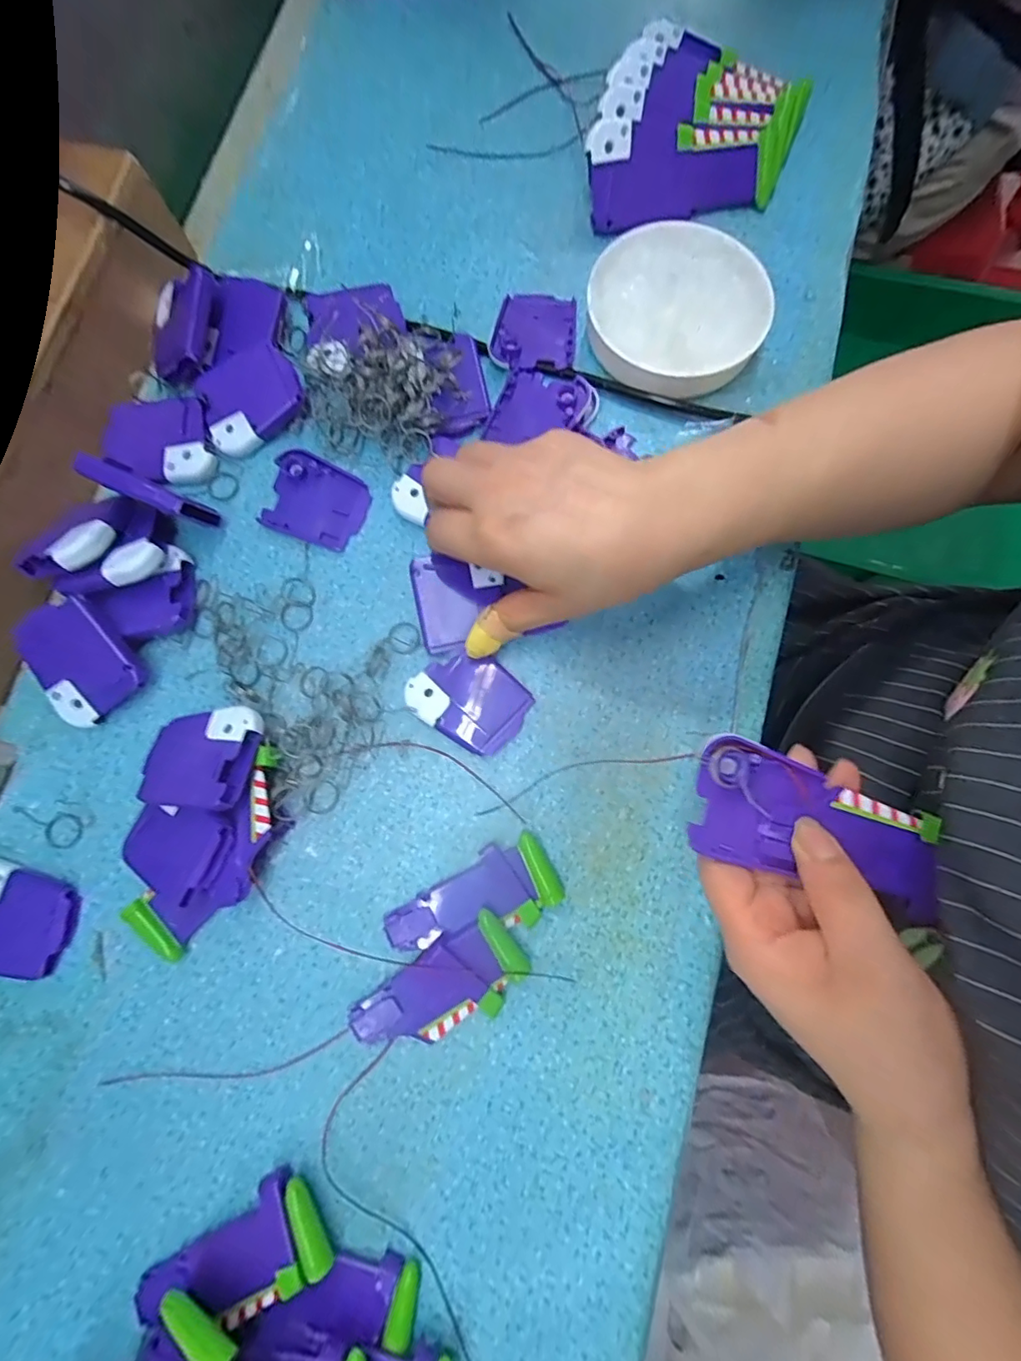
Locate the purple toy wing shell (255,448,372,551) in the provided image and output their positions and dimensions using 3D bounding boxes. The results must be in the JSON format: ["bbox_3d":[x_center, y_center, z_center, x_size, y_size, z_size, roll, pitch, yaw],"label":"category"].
[{"bbox_3d":[-0.117,-0.109,0.316,0.059,0.007,0.050,18,81,4],"label":"purple toy wing shell"}]

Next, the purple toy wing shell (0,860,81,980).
[{"bbox_3d":[-0.259,0.124,0.270,0.061,0.014,0.050,13,80,3],"label":"purple toy wing shell"}]

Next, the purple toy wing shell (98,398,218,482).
[{"bbox_3d":[-0.212,-0.147,0.320,0.059,0.018,0.050,-4,80,0],"label":"purple toy wing shell"}]

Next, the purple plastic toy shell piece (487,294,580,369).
[{"bbox_3d":[0.015,-0.222,0.330,0.051,0.009,0.060,4,80,1],"label":"purple plastic toy shell piece"}]

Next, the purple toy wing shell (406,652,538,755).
[{"bbox_3d":[-0.023,0.010,0.292,0.063,0.009,0.047,32,82,6],"label":"purple toy wing shell"}]

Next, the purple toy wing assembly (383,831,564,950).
[{"bbox_3d":[-0.020,0.116,0.272,0.089,0.011,0.040,-28,81,-4],"label":"purple toy wing assembly"}]

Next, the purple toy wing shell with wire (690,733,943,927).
[{"bbox_3d":[0.134,0.066,0.230,0.114,0.008,0.050,22,81,0],"label":"purple toy wing shell with wire"}]

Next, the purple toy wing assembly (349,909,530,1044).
[{"bbox_3d":[-0.035,0.156,0.262,0.088,0.014,0.041,-36,82,-6],"label":"purple toy wing assembly"}]

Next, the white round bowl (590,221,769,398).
[{"bbox_3d":[0.101,-0.224,0.321,0.103,0.029,0.105,0,80,1],"label":"white round bowl"}]

